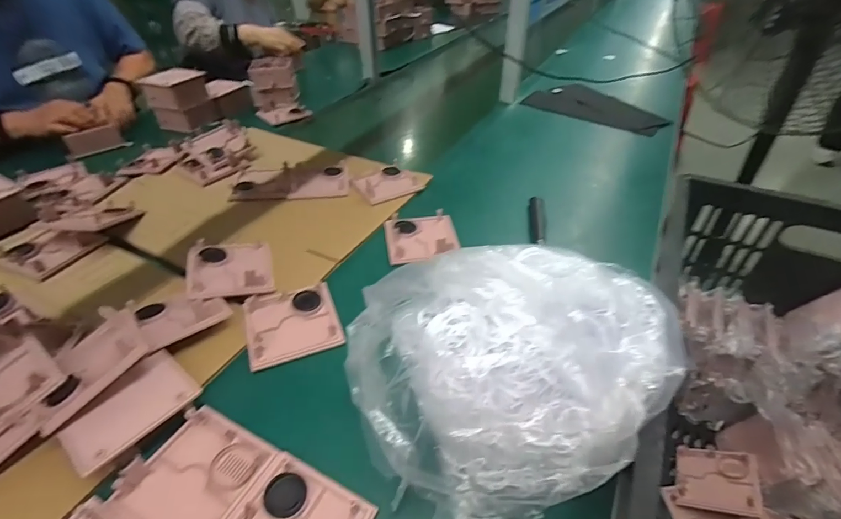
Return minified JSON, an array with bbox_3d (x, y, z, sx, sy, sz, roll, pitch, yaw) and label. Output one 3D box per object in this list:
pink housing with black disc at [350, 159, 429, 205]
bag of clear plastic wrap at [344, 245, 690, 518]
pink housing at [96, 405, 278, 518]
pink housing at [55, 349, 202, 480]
[{"bbox_3d":[-0.060,-0.152,0.779,0.114,0.021,0.096,-22,45,-23],"label":"pink housing with black disc"},{"bbox_3d":[0.073,0.091,0.387,0.267,0.157,0.233,-11,42,-13],"label":"bag of clear plastic wrap"},{"bbox_3d":[-0.208,0.200,0.378,0.106,0.022,0.113,20,44,22],"label":"pink housing"},{"bbox_3d":[-0.292,0.149,0.416,0.082,0.017,0.114,30,52,25],"label":"pink housing"}]

